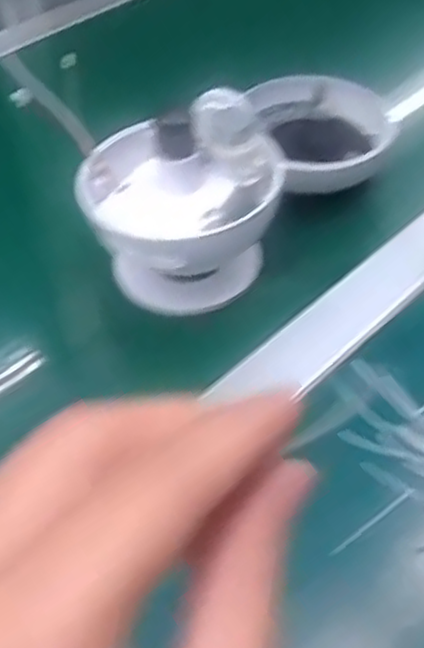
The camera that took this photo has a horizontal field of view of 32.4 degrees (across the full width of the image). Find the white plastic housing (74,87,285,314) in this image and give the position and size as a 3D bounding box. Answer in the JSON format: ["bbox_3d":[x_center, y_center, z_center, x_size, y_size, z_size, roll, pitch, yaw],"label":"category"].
[{"bbox_3d":[-0.014,-0.067,0.450,0.116,0.097,0.088,-17,50,-12],"label":"white plastic housing"}]

